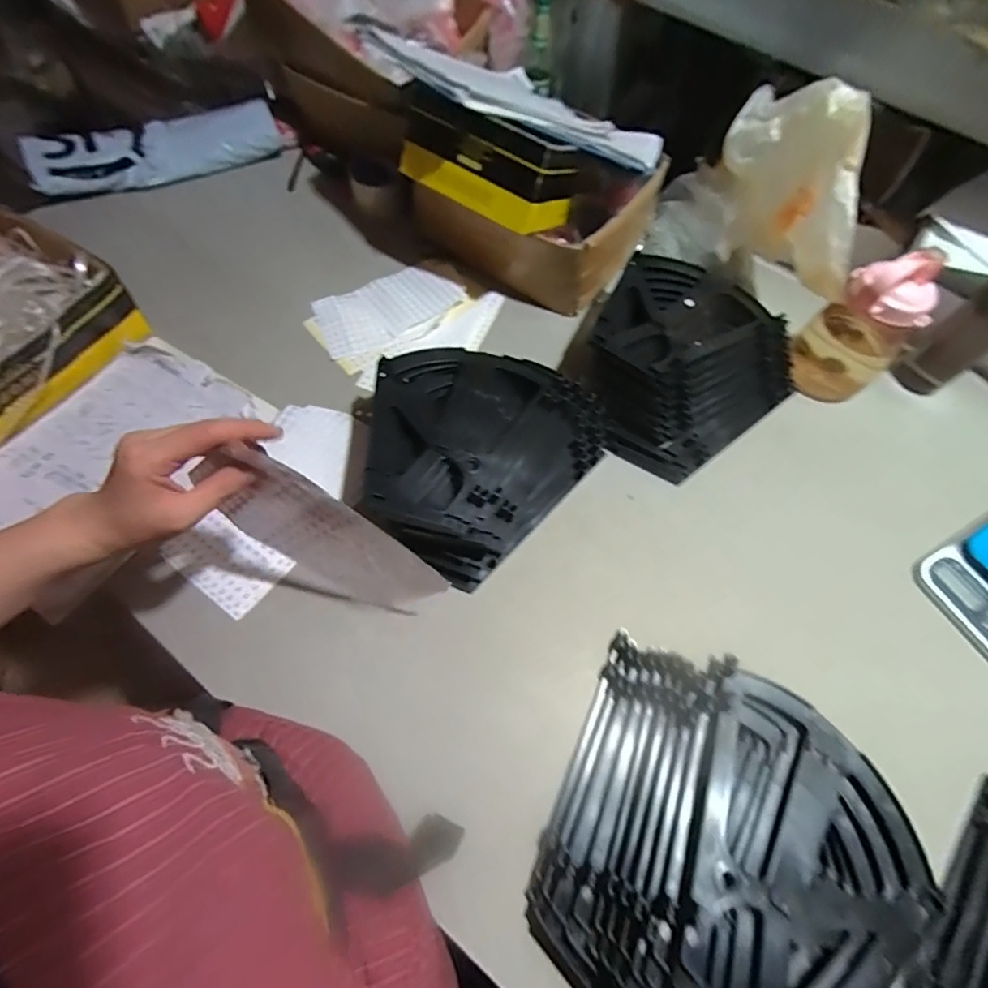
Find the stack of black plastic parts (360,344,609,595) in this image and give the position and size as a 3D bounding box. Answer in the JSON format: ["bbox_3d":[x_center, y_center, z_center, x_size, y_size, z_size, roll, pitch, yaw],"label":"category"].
[{"bbox_3d":[-0.032,-0.059,0.619,0.251,0.093,0.299,38,66,15],"label":"stack of black plastic parts"}]

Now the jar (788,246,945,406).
[{"bbox_3d":[0.485,-0.218,0.678,0.107,0.208,0.112,2,62,-3],"label":"jar"}]

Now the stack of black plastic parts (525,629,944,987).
[{"bbox_3d":[0.195,0.300,0.438,0.265,0.086,0.272,25,64,9],"label":"stack of black plastic parts"}]

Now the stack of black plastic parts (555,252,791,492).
[{"bbox_3d":[0.245,-0.184,0.706,0.302,0.092,0.268,-35,70,-20],"label":"stack of black plastic parts"}]

